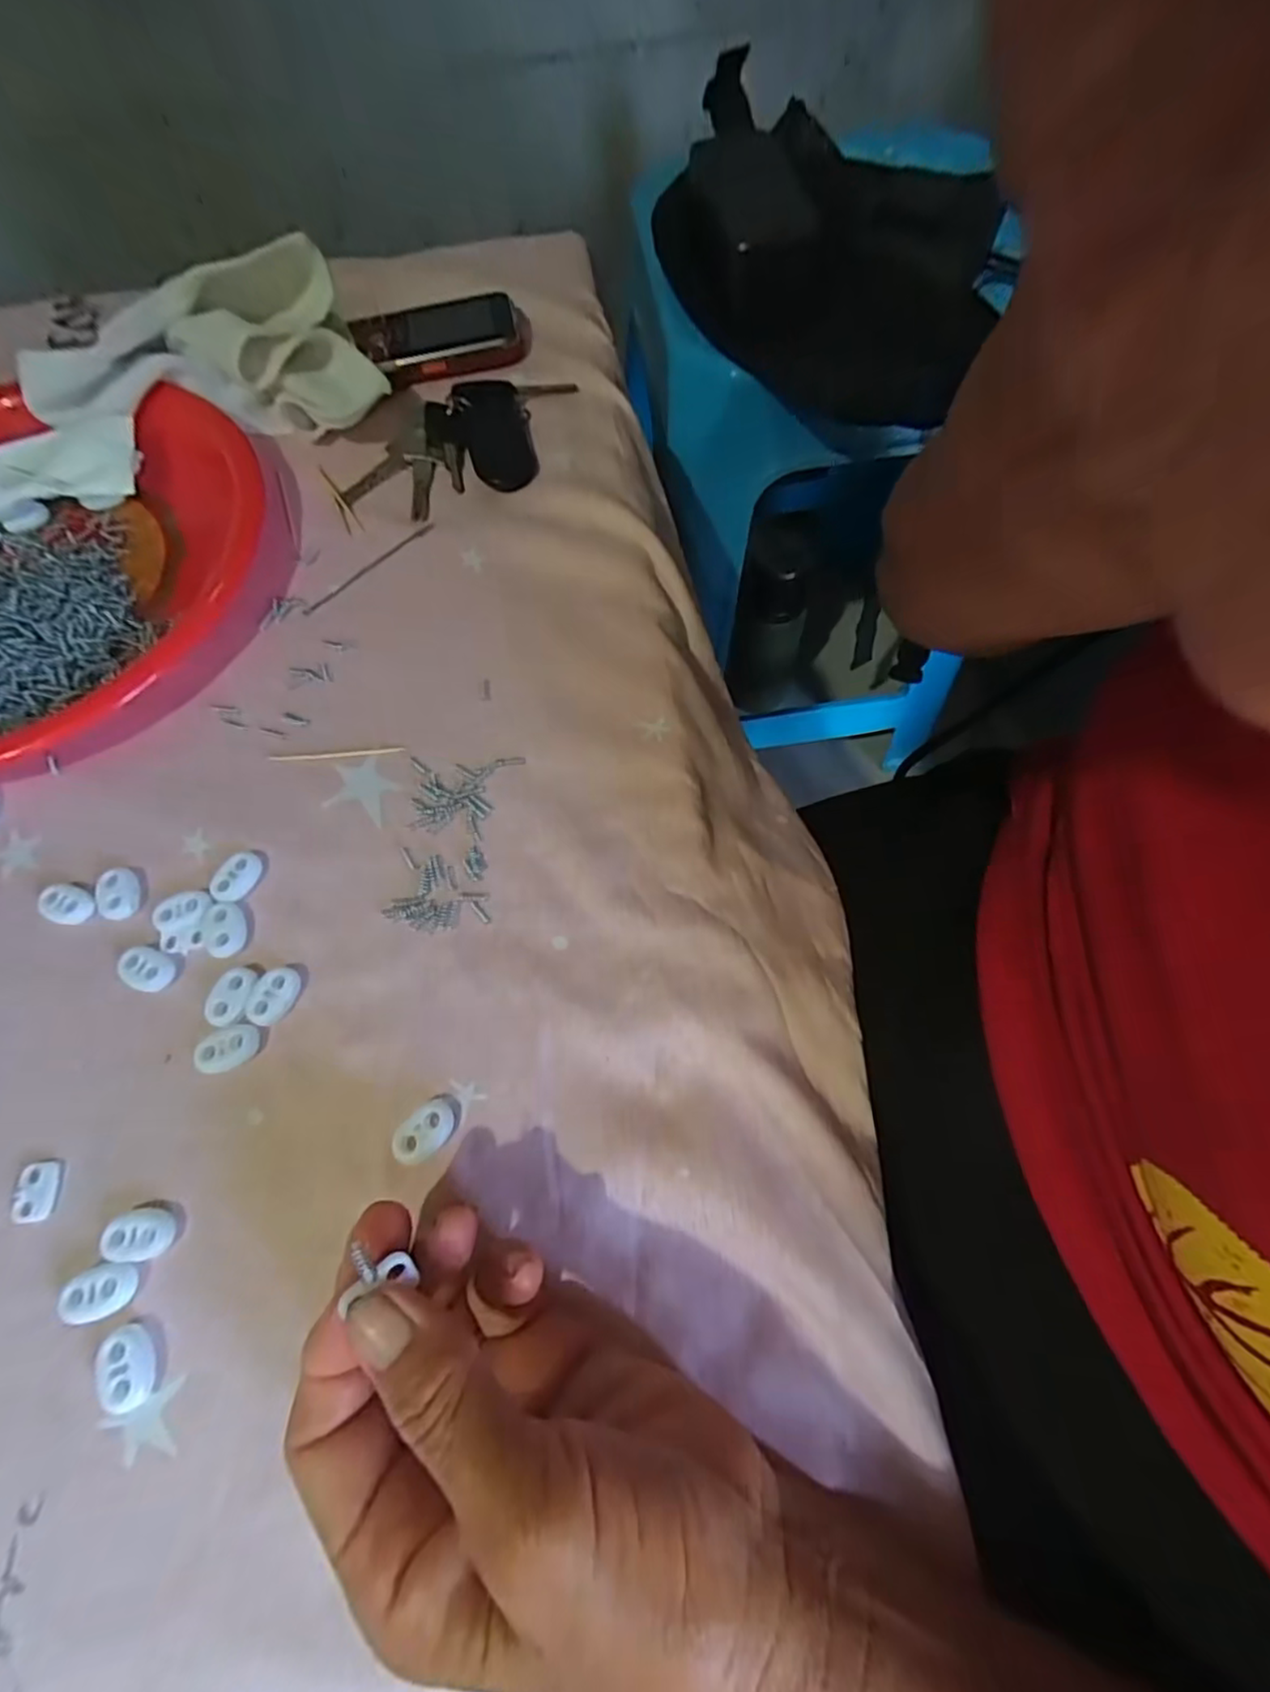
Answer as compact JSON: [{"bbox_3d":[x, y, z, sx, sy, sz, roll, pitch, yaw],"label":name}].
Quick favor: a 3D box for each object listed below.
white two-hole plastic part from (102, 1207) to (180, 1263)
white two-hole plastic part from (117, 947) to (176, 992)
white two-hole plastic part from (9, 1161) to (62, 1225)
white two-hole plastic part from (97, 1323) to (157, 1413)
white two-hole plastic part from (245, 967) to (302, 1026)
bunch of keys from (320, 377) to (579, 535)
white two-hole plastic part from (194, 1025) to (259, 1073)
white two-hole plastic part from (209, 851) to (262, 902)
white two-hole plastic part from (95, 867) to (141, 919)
[{"bbox_3d":[-0.165,0.129,0.216,0.021,0.006,0.015,-5,67,0],"label":"white two-hole plastic part"},{"bbox_3d":[-0.189,0.048,0.251,0.020,0.004,0.015,17,69,9],"label":"white two-hole plastic part"},{"bbox_3d":[-0.207,0.119,0.223,0.014,0.004,0.018,-9,67,-2],"label":"white two-hole plastic part"},{"bbox_3d":[-0.158,0.162,0.201,0.013,0.007,0.022,-26,69,-9],"label":"white two-hole plastic part"},{"bbox_3d":[-0.137,0.057,0.246,0.015,0.004,0.023,25,70,12],"label":"white two-hole plastic part"},{"bbox_3d":[-0.095,-0.219,0.351,0.144,0.014,0.077,-36,70,-12],"label":"bunch of keys"},{"bbox_3d":[-0.150,0.075,0.239,0.022,0.004,0.015,-20,68,-6],"label":"white two-hole plastic part"},{"bbox_3d":[-0.162,0.013,0.264,0.014,0.005,0.022,31,72,14],"label":"white two-hole plastic part"},{"bbox_3d":[-0.210,0.019,0.263,0.015,0.006,0.022,-29,69,-10],"label":"white two-hole plastic part"}]

